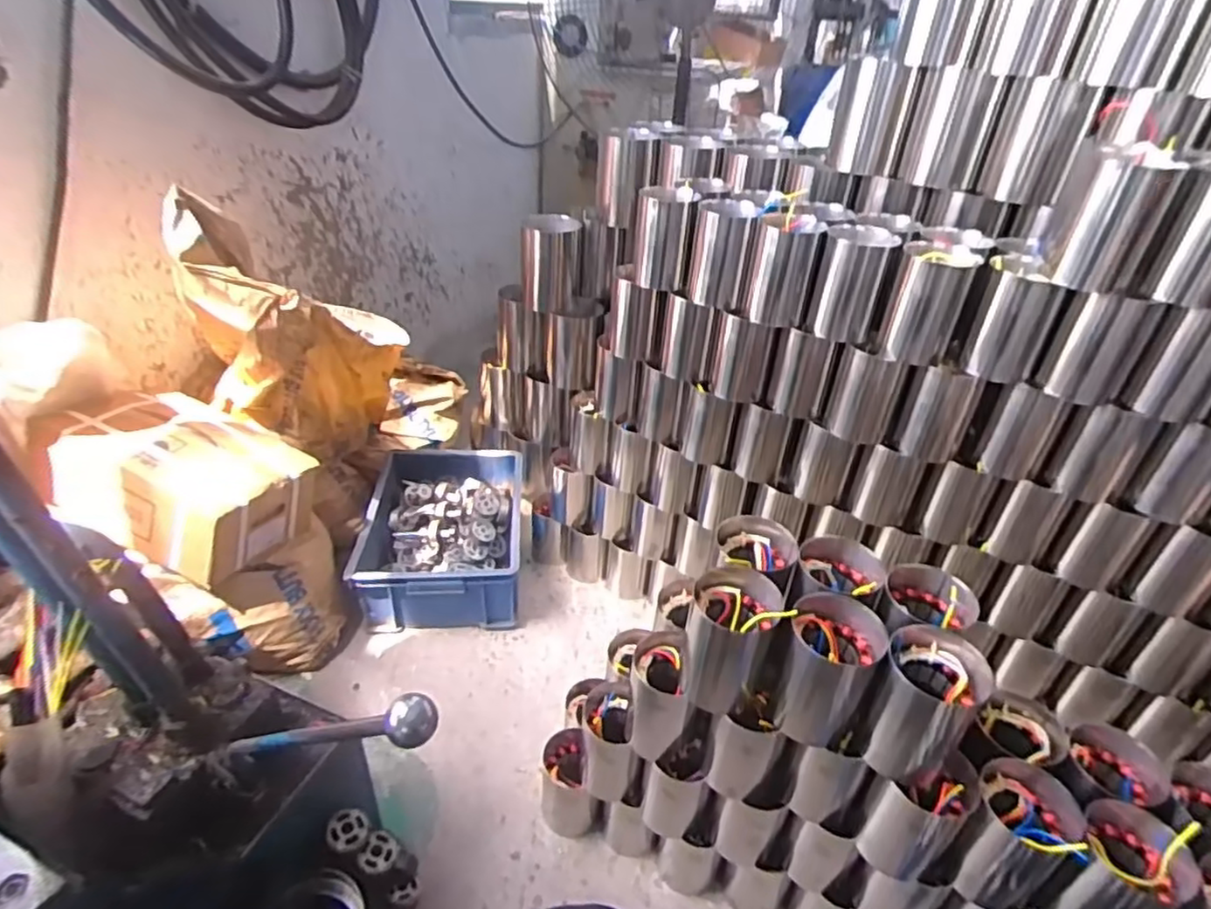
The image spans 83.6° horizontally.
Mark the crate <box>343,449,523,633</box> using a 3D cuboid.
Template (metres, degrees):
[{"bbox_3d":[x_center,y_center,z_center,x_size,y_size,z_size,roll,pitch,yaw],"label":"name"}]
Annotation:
[{"bbox_3d":[-0.324,0.153,1.382,0.300,0.144,0.412,0,34,-5],"label":"crate"}]

